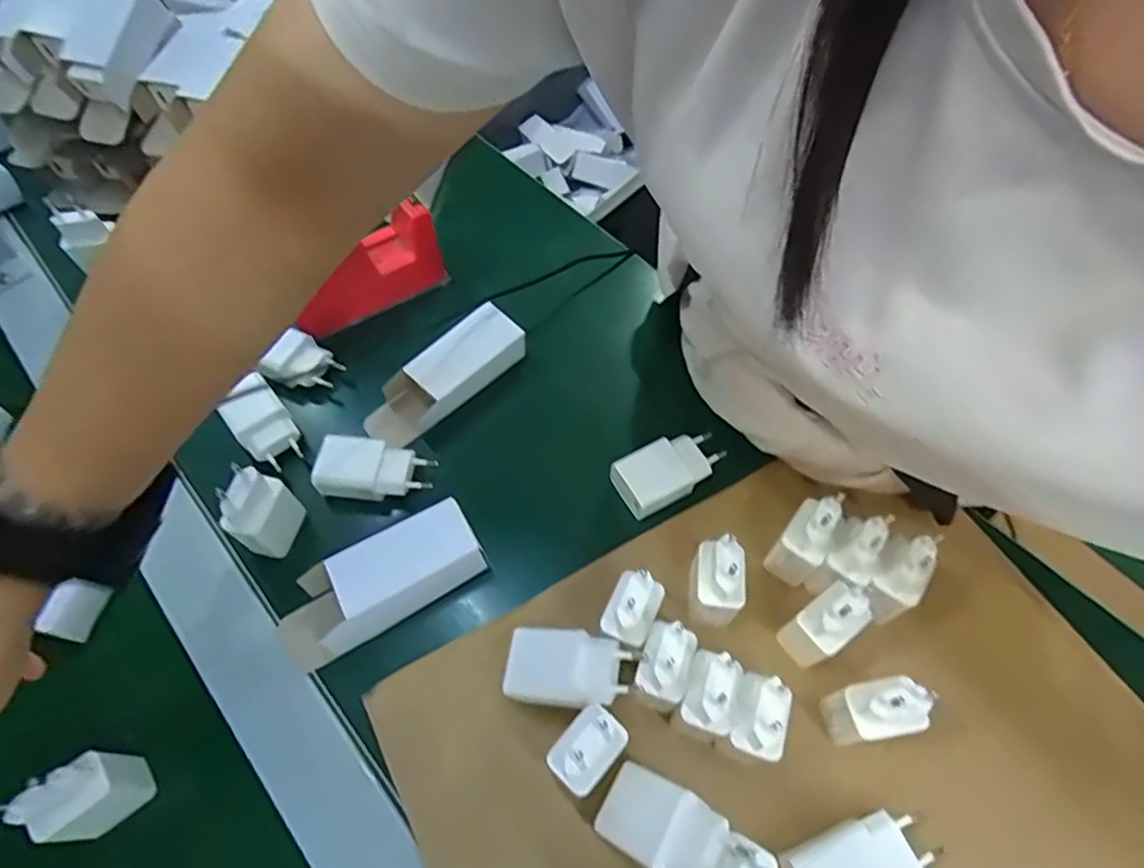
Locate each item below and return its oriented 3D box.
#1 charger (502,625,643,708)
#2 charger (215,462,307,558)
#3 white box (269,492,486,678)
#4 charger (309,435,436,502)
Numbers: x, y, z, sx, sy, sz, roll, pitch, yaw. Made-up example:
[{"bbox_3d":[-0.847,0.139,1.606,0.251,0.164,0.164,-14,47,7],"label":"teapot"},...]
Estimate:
[{"bbox_3d":[0.000,0.136,0.364,0.071,0.025,0.041,0,54,13],"label":"charger"},{"bbox_3d":[-0.200,0.050,0.405,0.024,0.070,0.041,16,61,8],"label":"charger"},{"bbox_3d":[-0.124,0.095,0.403,0.132,0.031,0.049,-28,64,-16],"label":"white box"},{"bbox_3d":[-0.139,0.027,0.446,0.079,0.027,0.040,7,60,3],"label":"charger"}]

